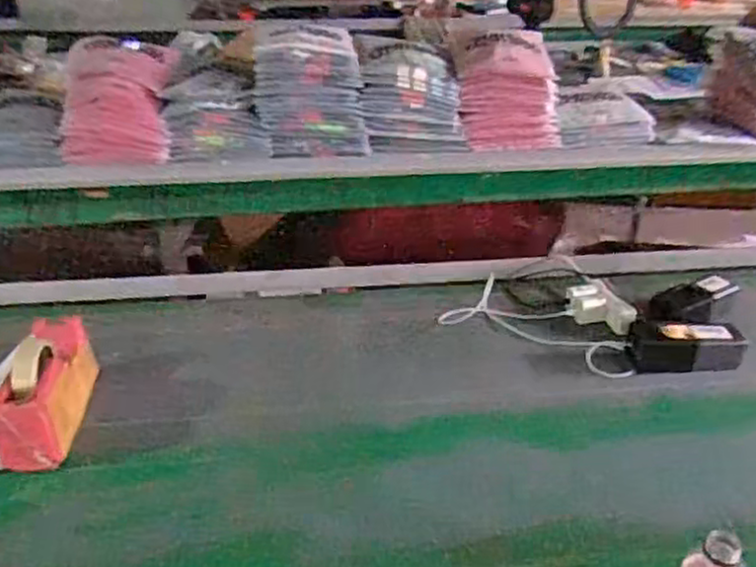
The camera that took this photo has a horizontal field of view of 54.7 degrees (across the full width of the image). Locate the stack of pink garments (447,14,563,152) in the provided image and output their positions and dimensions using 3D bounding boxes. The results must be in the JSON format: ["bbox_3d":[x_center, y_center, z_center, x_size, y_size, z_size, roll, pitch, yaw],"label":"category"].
[{"bbox_3d":[0.309,-0.499,1.815,0.261,0.215,0.271,-1,29,-2],"label":"stack of pink garments"}]

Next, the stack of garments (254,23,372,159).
[{"bbox_3d":[-0.171,-0.489,1.810,0.269,0.249,0.240,-6,29,-10],"label":"stack of garments"}]

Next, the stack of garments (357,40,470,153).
[{"bbox_3d":[0.083,-0.477,1.819,0.256,0.198,0.218,-2,29,-3],"label":"stack of garments"}]

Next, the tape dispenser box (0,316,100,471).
[{"bbox_3d":[-0.424,0.118,0.941,0.096,0.107,0.225,-4,31,-5],"label":"tape dispenser box"}]

